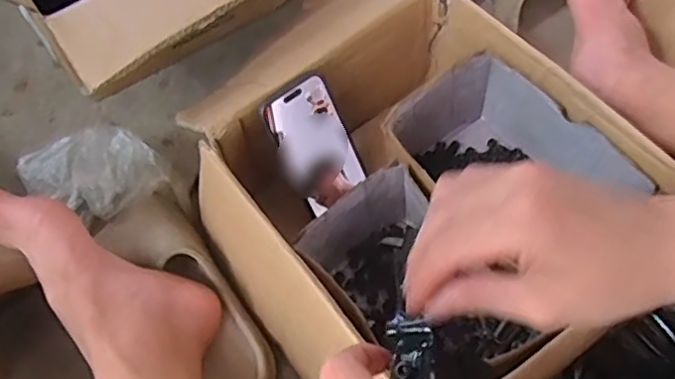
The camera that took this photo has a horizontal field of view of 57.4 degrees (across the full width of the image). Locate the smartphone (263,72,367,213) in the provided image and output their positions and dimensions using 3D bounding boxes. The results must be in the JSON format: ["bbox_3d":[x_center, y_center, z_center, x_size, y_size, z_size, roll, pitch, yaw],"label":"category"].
[{"bbox_3d":[-0.020,-0.042,0.591,0.069,0.126,0.016,-39,32,-17],"label":"smartphone"}]

